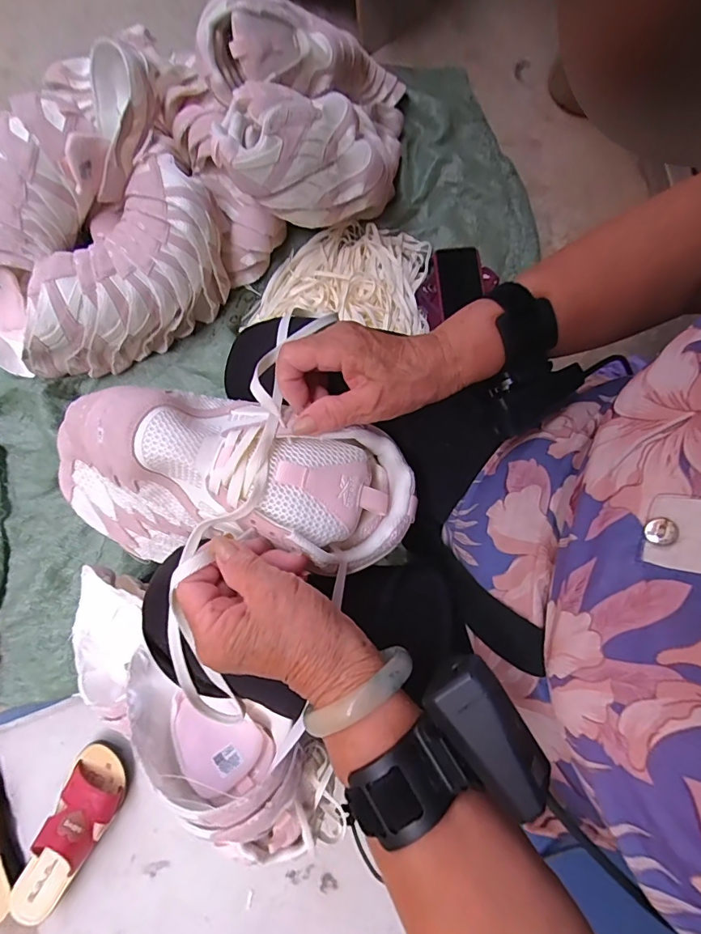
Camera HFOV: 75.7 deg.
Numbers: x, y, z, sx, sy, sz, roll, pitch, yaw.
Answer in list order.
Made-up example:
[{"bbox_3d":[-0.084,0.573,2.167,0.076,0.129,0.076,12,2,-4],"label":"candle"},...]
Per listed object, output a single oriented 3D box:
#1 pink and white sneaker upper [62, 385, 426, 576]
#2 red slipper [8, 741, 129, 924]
[{"bbox_3d":[-0.099,0.007,0.337,0.285,0.116,0.116,4,79,11],"label":"pink and white sneaker upper"},{"bbox_3d":[-0.394,0.522,0.638,0.086,0.085,0.229,23,76,-1],"label":"red slipper"}]

